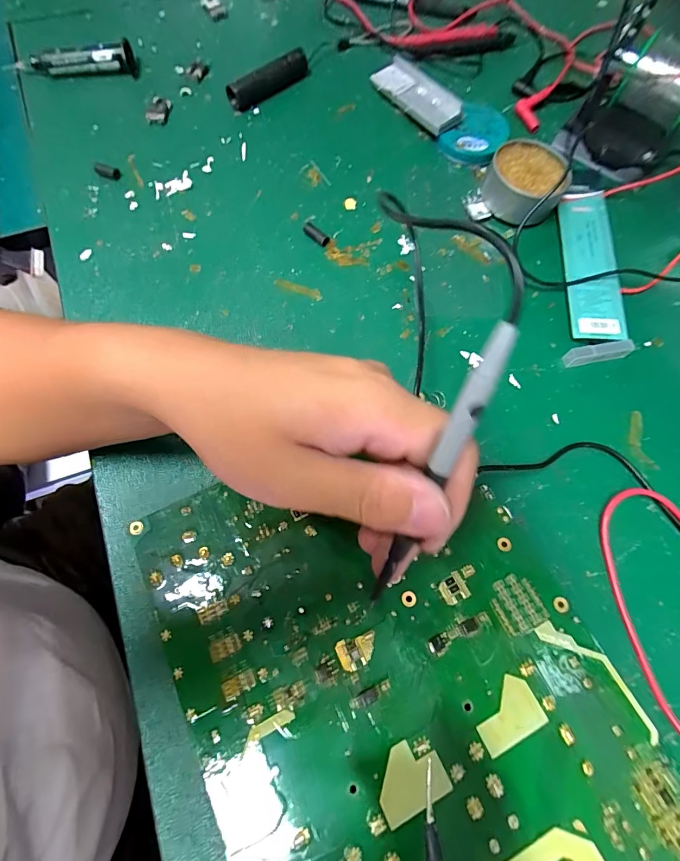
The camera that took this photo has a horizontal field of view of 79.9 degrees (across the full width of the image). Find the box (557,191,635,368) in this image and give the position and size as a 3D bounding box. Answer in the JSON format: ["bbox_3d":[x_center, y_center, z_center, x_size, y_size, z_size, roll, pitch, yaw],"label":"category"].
[{"bbox_3d":[0.200,-0.125,0.325,0.047,0.013,0.161,6,72,1],"label":"box"}]

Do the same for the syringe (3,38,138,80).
[{"bbox_3d":[-0.254,-0.347,0.380,0.114,0.026,0.026,-7,72,-3],"label":"syringe"}]

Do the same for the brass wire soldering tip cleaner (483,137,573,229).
[{"bbox_3d":[0.156,-0.207,0.337,0.064,0.029,0.059,0,72,-1],"label":"brass wire soldering tip cleaner"}]

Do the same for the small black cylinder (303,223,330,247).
[{"bbox_3d":[-0.020,-0.161,0.332,0.026,0.007,0.010,40,76,11],"label":"small black cylinder"}]

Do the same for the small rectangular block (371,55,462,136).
[{"bbox_3d":[0.072,-0.309,0.376,0.036,0.017,0.098,-38,76,-12],"label":"small rectangular block"}]

